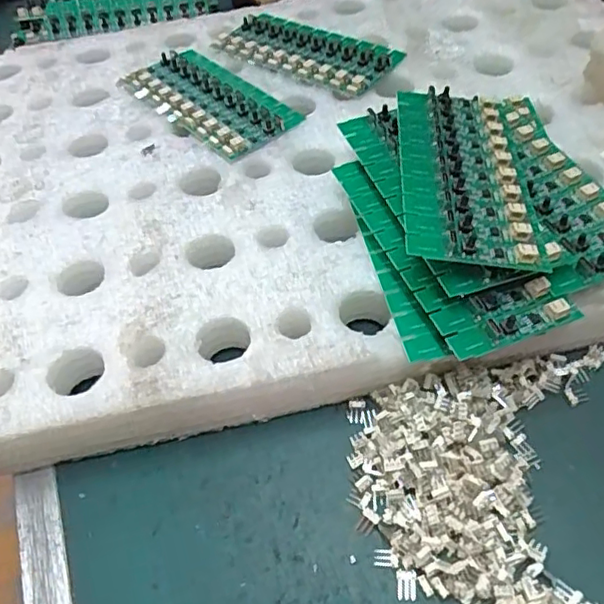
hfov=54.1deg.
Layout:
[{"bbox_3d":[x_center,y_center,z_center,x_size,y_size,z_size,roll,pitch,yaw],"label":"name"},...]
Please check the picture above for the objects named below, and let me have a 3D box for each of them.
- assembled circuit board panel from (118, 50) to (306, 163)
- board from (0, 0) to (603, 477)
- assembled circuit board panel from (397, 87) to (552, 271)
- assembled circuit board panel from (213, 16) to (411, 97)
[{"bbox_3d":[-0.066,-0.143,0.405,0.063,0.007,0.135,-38,56,-21],"label":"assembled circuit board panel"},{"bbox_3d":[-0.041,-0.100,0.376,0.536,0.034,0.366,-13,51,-3],"label":"board"},{"bbox_3d":[0.079,-0.069,0.297,0.059,0.006,0.135,4,48,0],"label":"assembled circuit board panel"},{"bbox_3d":[0.003,-0.190,0.436,0.134,0.006,0.061,30,61,27],"label":"assembled circuit board panel"}]

